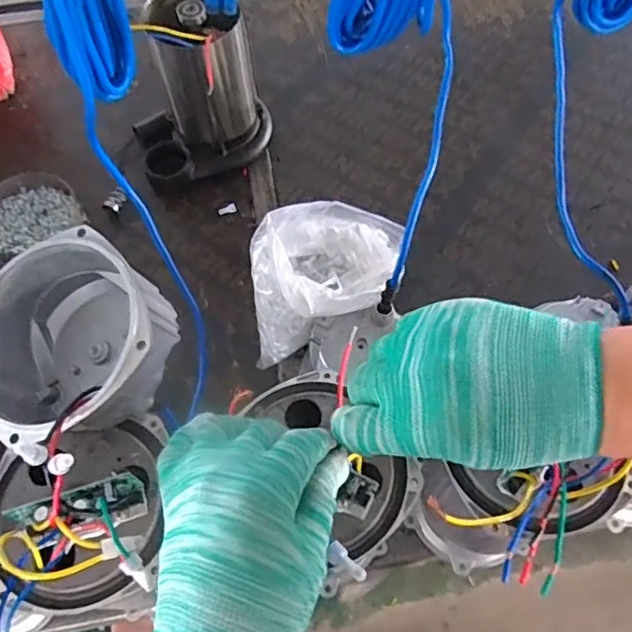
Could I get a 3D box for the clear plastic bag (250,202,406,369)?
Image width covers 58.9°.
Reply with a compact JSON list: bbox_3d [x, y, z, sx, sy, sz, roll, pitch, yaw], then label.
[{"bbox_3d":[0.008,-0.043,0.647,0.175,0.162,0.154,0,60,2],"label":"clear plastic bag"}]

